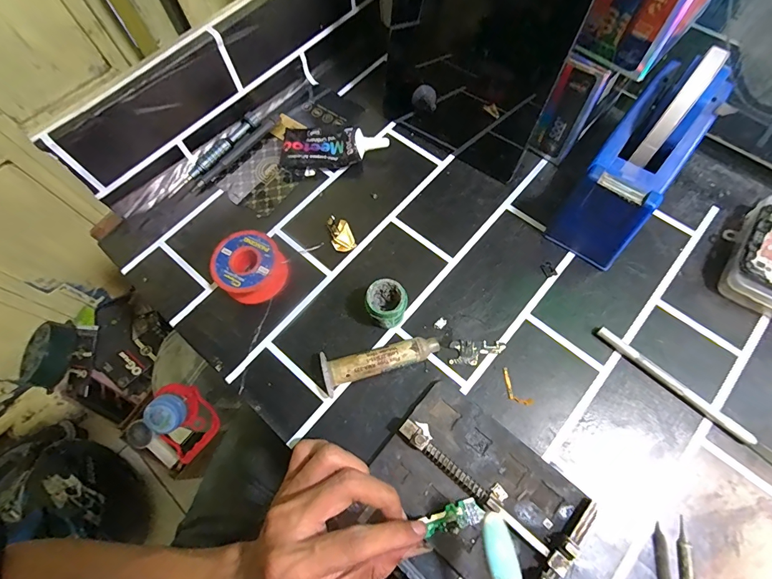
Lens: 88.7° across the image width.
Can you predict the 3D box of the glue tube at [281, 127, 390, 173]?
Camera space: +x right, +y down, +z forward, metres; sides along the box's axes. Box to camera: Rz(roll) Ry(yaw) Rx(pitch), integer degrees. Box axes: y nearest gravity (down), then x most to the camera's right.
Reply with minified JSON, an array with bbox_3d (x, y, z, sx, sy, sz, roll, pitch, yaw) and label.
[{"bbox_3d":[-0.049,-0.134,0.370,0.097,0.025,0.041,-3,67,1],"label":"glue tube"}]

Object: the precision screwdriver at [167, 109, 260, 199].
[{"bbox_3d":[-0.161,-0.129,0.378,0.015,0.012,0.115,32,72,15],"label":"precision screwdriver"}]

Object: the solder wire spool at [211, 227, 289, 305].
[{"bbox_3d":[-0.111,-0.018,0.322,0.051,0.028,0.052,-1,67,2],"label":"solder wire spool"}]

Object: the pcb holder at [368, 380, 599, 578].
[{"bbox_3d":[0.060,0.131,0.258,0.125,0.022,0.087,38,74,17],"label":"pcb holder"}]

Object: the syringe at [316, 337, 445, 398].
[{"bbox_3d":[-0.004,0.053,0.293,0.087,0.024,0.024,-17,68,-4],"label":"syringe"}]

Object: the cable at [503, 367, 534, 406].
[{"bbox_3d":[0.094,0.073,0.290,0.013,0.004,0.031,-33,70,-11],"label":"cable"}]

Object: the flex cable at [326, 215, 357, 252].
[{"bbox_3d":[-0.040,-0.049,0.344,0.019,0.009,0.032,-20,68,-6],"label":"flex cable"}]

